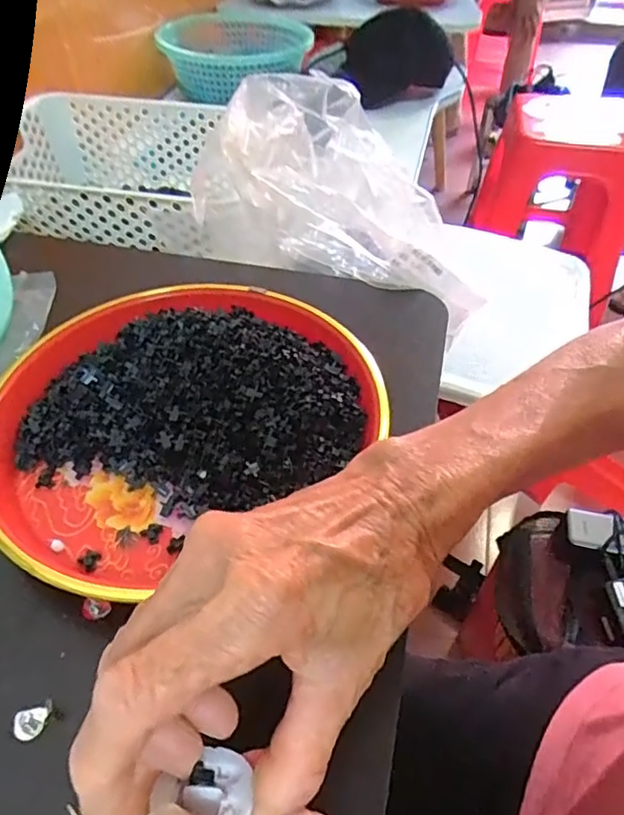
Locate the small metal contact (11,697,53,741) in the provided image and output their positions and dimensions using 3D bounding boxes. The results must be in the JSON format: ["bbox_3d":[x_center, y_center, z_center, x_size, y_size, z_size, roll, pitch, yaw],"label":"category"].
[{"bbox_3d":[-0.115,0.129,0.237,0.016,0.004,0.012,-18,50,-17],"label":"small metal contact"}]

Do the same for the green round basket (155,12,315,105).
[{"bbox_3d":[-0.122,-0.594,0.967,0.225,0.070,0.265,21,50,16],"label":"green round basket"}]

